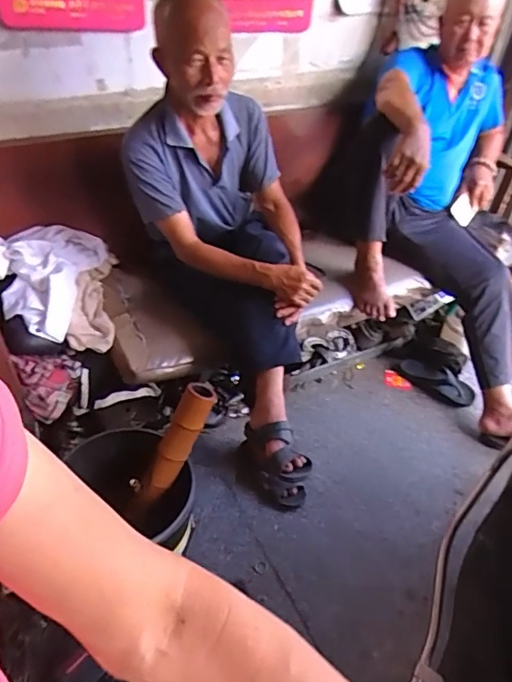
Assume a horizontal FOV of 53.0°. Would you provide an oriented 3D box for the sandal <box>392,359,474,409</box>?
[{"bbox_3d":[0.646,0.146,1.860,0.287,0.050,0.122,27,48,27],"label":"sandal"}]

